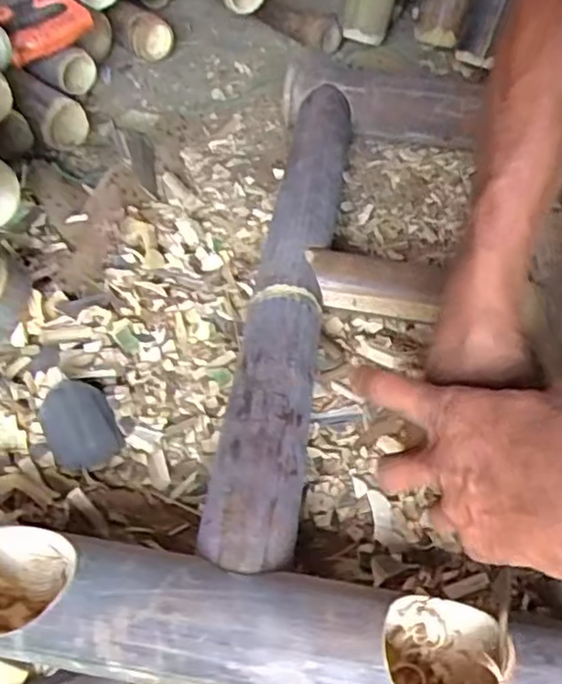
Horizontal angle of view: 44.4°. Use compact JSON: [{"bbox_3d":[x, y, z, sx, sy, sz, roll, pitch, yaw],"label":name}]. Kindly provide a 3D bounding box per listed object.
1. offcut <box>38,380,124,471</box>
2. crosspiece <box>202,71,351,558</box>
[{"bbox_3d":[-0.148,0.061,0.508,0.050,0.015,0.067,-17,72,-30],"label":"offcut"},{"bbox_3d":[0.011,-0.062,0.609,0.068,0.069,0.570,8,46,3],"label":"crosspiece"}]

